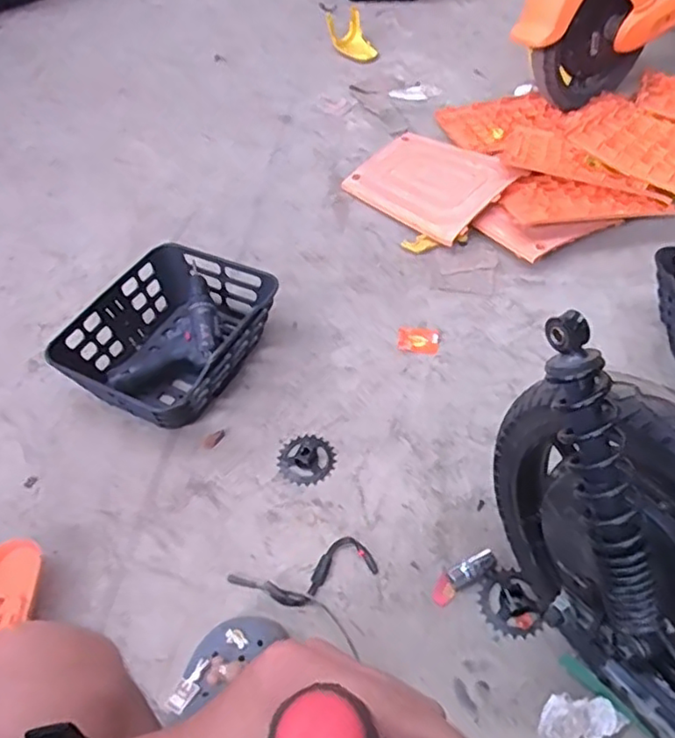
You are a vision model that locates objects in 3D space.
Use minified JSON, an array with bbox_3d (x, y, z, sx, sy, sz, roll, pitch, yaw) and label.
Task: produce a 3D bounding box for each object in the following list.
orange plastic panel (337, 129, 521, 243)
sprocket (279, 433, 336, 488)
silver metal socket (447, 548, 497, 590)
[{"bbox_3d":[0.209,-0.428,1.407,0.345,0.026,0.295,32,65,33],"label":"orange plastic panel"},{"bbox_3d":[-0.047,0.139,0.961,0.085,0.010,0.088,-1,49,1],"label":"sprocket"},{"bbox_3d":[0.180,0.263,0.824,0.072,0.026,0.027,-23,52,-17],"label":"silver metal socket"}]

